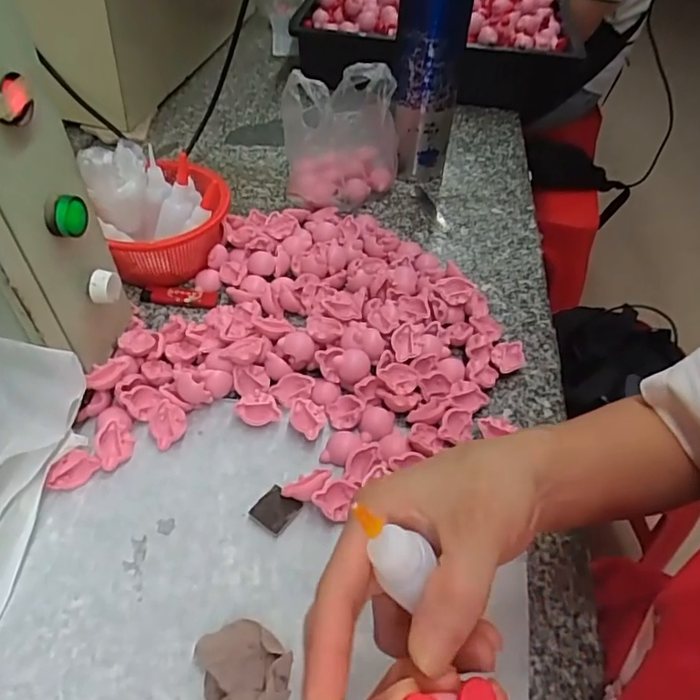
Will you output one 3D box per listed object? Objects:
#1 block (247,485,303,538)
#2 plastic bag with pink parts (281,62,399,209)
[{"bbox_3d":[-0.054,0.116,0.398,0.028,0.009,0.029,32,53,23],"label":"block"},{"bbox_3d":[-0.009,-0.254,0.648,0.135,0.146,0.132,3,47,-2],"label":"plastic bag with pink parts"}]

